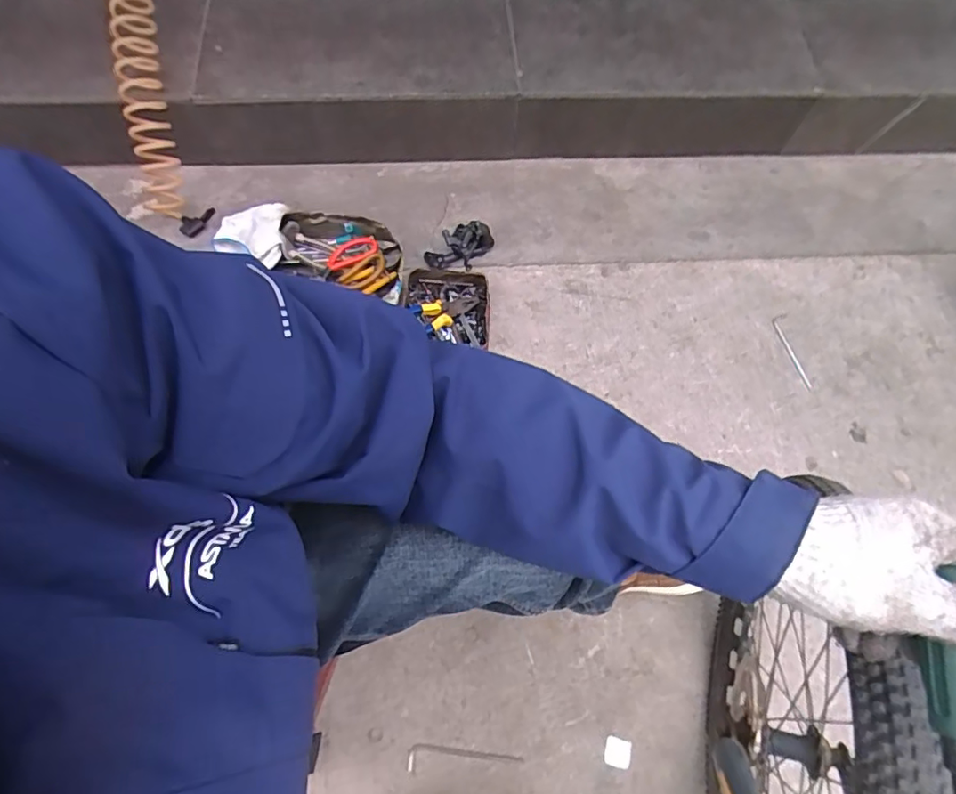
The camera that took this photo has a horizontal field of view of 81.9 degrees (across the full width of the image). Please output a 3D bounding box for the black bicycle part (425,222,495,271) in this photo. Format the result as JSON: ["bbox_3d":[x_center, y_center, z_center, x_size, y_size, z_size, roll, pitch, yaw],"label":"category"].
[{"bbox_3d":[-0.031,-0.283,1.068,0.136,0.080,0.070,-18,67,-9],"label":"black bicycle part"}]

